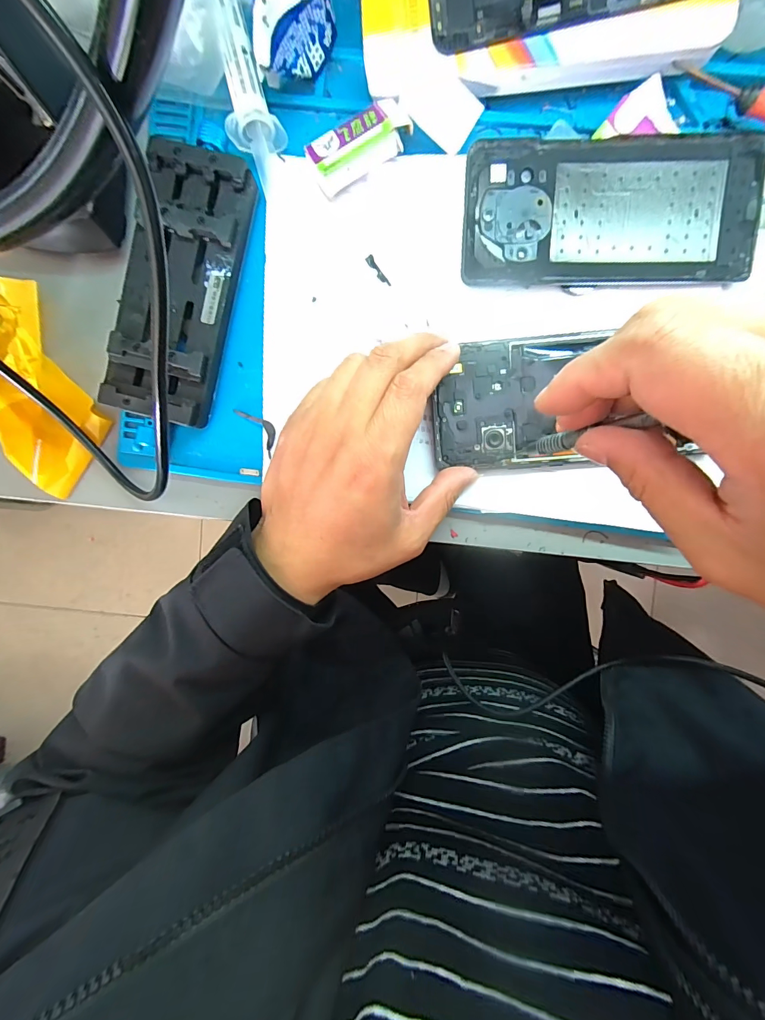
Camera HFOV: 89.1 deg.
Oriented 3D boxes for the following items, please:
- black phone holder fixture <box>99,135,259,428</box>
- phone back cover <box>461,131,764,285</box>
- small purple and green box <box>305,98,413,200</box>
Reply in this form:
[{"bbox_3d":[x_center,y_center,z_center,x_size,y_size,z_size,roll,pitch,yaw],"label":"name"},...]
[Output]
[{"bbox_3d":[-0.120,-0.129,0.225,0.060,0.024,0.148,15,94,2],"label":"black phone holder fixture"},{"bbox_3d":[0.127,-0.168,0.221,0.157,0.006,0.072,2,93,3],"label":"phone back cover"},{"bbox_3d":[-0.013,-0.207,0.221,0.057,0.016,0.031,-29,95,8],"label":"small purple and green box"}]

